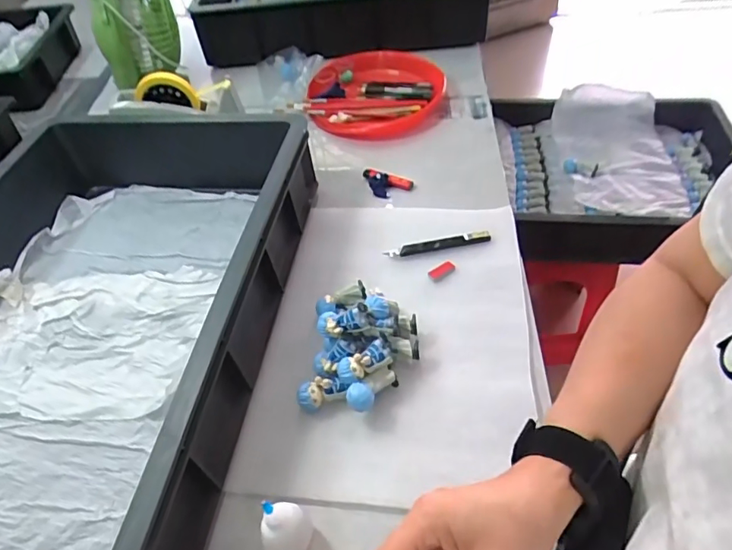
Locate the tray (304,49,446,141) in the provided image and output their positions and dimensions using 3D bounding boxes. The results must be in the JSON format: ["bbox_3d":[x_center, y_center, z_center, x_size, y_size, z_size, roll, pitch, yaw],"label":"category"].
[{"bbox_3d":[0.013,-0.327,0.920,0.246,0.077,0.236,0,49,6],"label":"tray"}]

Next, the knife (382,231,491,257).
[{"bbox_3d":[0.094,-0.041,0.667,0.138,0.009,0.016,-9,49,-2],"label":"knife"}]

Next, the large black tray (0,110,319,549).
[{"bbox_3d":[-0.317,0.034,0.572,0.402,0.120,0.570,3,49,9],"label":"large black tray"}]

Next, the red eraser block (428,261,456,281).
[{"bbox_3d":[0.096,-0.006,0.640,0.037,0.008,0.016,-28,52,-18],"label":"red eraser block"}]

